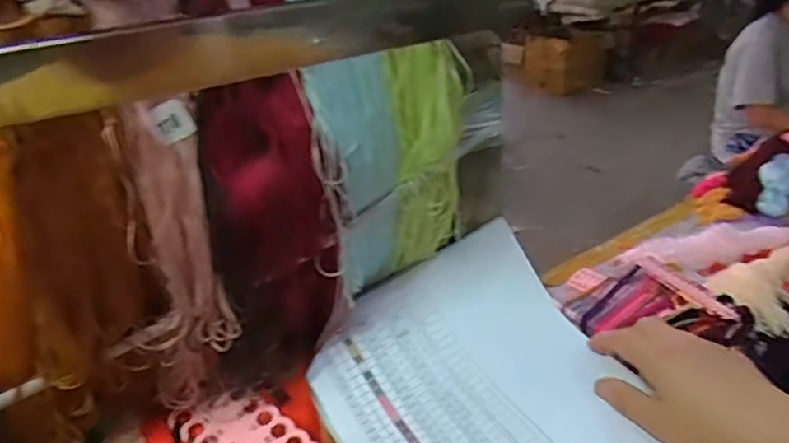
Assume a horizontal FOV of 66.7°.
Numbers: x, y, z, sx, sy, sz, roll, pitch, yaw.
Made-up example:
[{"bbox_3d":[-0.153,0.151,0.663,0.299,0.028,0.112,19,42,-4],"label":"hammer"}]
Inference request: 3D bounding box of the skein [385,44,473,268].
[{"bbox_3d":[0.027,-0.044,0.455,0.062,0.172,0.022,-18,30,-25],"label":"skein"}]

